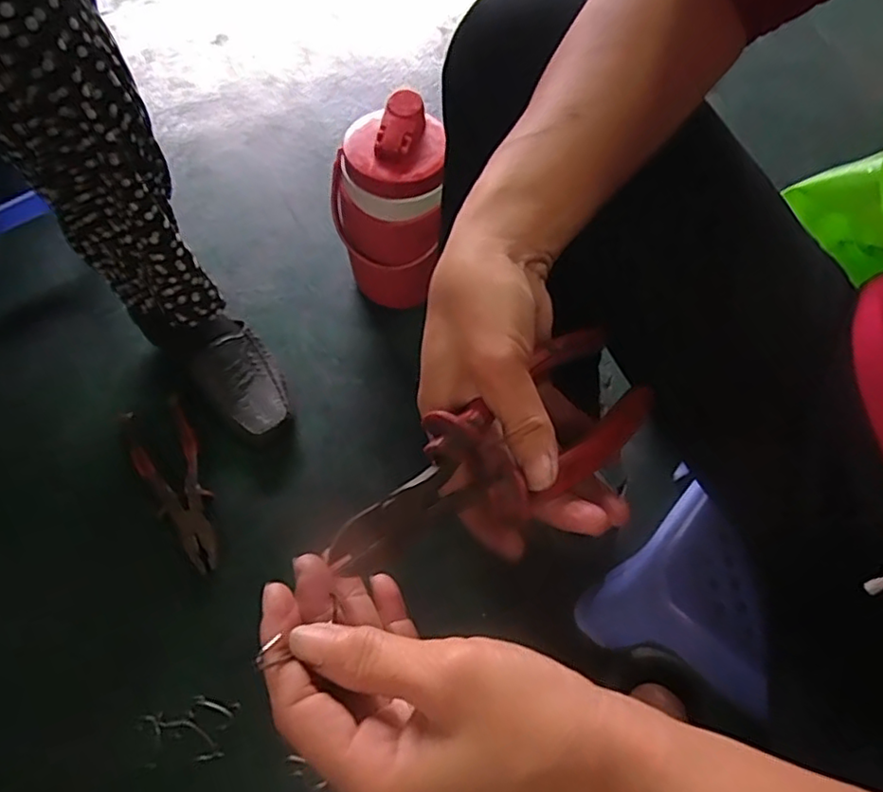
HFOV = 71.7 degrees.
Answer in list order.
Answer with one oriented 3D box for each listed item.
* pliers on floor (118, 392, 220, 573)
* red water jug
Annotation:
[{"bbox_3d":[-0.271,0.085,0.624,0.067,0.016,0.195,-26,66,-17],"label":"pliers on floor"},{"bbox_3d":[-0.055,-0.207,0.664,0.119,0.201,0.131,1,63,-3],"label":"red water jug"}]

